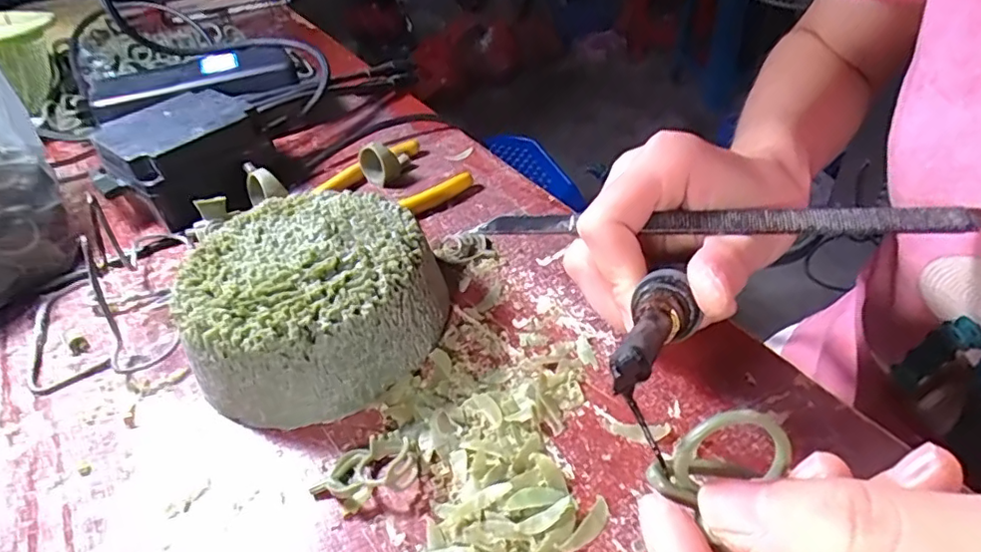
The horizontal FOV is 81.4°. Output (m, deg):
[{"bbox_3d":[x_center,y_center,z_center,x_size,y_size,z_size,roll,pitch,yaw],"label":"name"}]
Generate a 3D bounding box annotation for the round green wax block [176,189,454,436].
[{"bbox_3d":[-0.075,0.008,0.244,0.101,0.045,0.101,-29,44,-24],"label":"round green wax block"}]

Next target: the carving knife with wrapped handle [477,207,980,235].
[{"bbox_3d":[0.075,-0.019,0.204,0.163,0.005,0.007,1,40,19],"label":"carving knife with wrapped handle"}]

